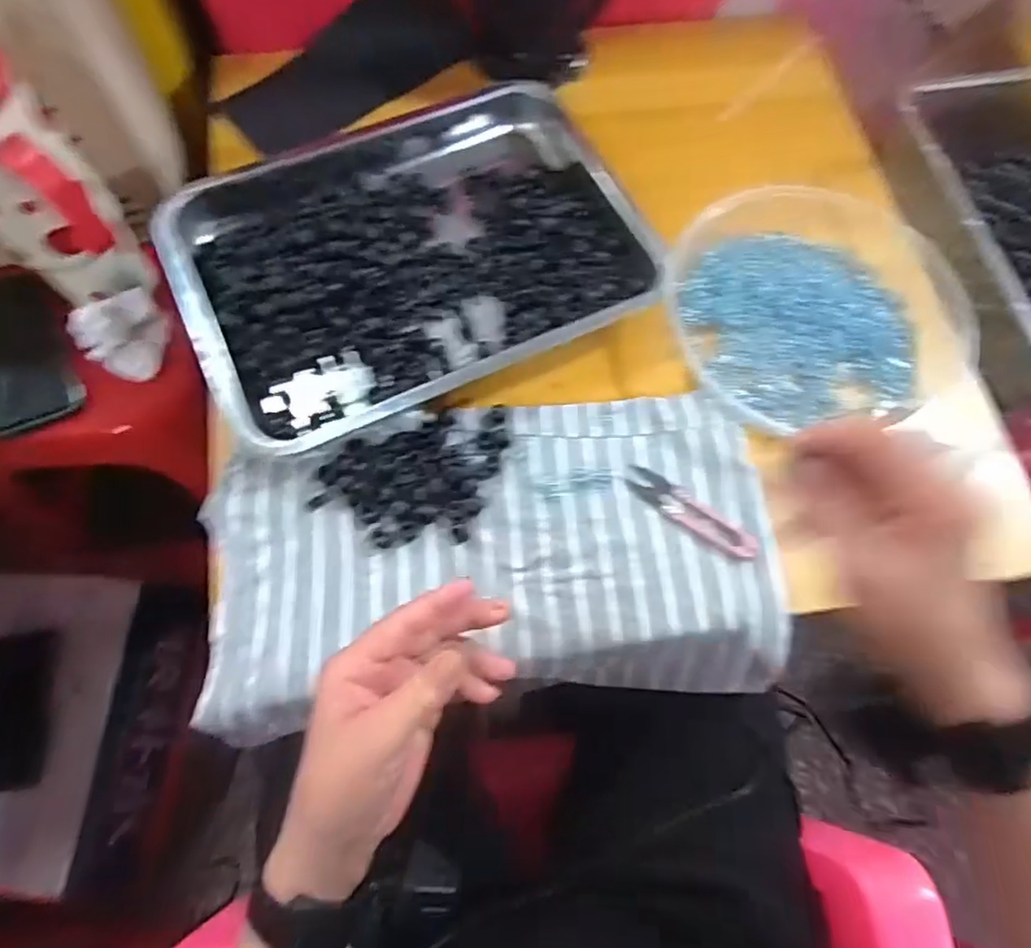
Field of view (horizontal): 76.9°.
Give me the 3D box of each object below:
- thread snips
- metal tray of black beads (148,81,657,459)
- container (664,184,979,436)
[{"bbox_3d":[0.125,0.027,0.460,0.099,0.007,0.025,33,71,9],"label":"thread snips"},{"bbox_3d":[-0.084,-0.190,0.524,0.353,0.036,0.283,-22,72,-11],"label":"metal tray of black beads"},{"bbox_3d":[0.239,-0.145,0.520,0.248,0.036,0.238,1,69,-3],"label":"container"}]

